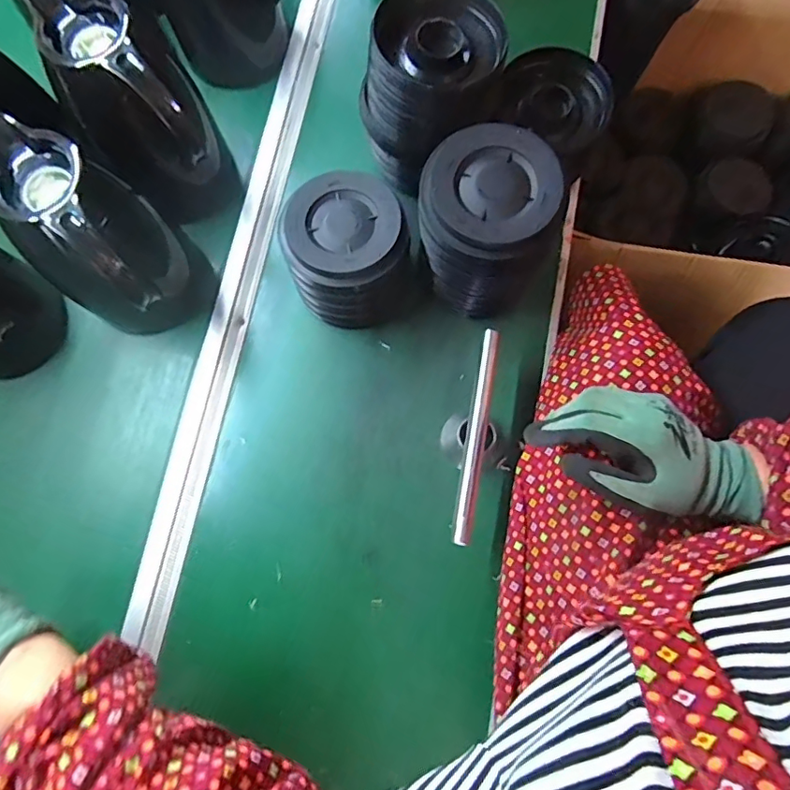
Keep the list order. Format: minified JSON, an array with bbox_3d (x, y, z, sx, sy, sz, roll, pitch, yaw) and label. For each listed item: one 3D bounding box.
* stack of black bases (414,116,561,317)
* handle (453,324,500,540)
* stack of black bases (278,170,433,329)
[{"bbox_3d":[0.086,-0.156,0.512,0.126,0.157,0.119,26,79,7],"label":"stack of black bases"},{"bbox_3d":[0.077,0.037,0.499,0.017,0.014,0.198,10,78,3],"label":"handle"},{"bbox_3d":[-0.042,-0.137,0.541,0.122,0.103,0.141,-38,82,-6],"label":"stack of black bases"}]

